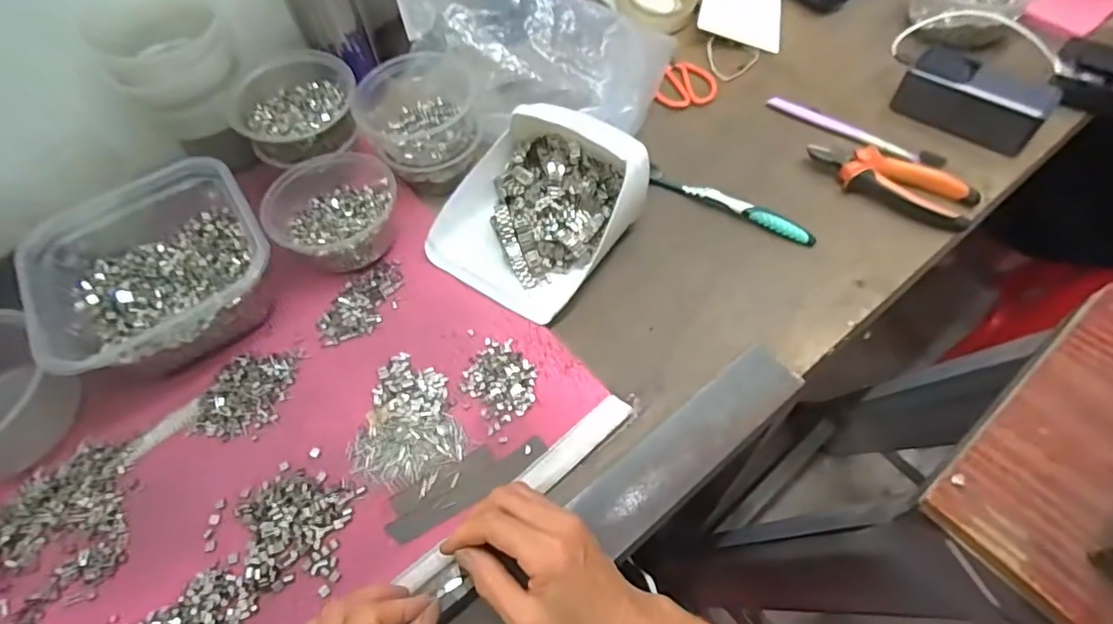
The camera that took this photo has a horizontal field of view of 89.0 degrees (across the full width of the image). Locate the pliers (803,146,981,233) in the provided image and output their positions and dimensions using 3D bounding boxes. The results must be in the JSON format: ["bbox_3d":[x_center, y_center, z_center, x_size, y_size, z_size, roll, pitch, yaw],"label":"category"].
[{"bbox_3d":[0.314,-0.124,0.534,0.149,0.025,0.052,26,63,20],"label":"pliers"}]

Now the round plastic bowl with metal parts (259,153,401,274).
[{"bbox_3d":[-0.207,-0.093,0.528,0.126,0.054,0.115,33,65,23],"label":"round plastic bowl with metal parts"}]

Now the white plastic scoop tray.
[{"bbox_3d":[-0.019,-0.101,0.504,0.157,0.078,0.176,34,65,23],"label":"white plastic scoop tray"}]

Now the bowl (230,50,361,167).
[{"bbox_3d":[-0.252,-0.197,0.557,0.114,0.059,0.122,-2,57,3],"label":"bowl"}]

